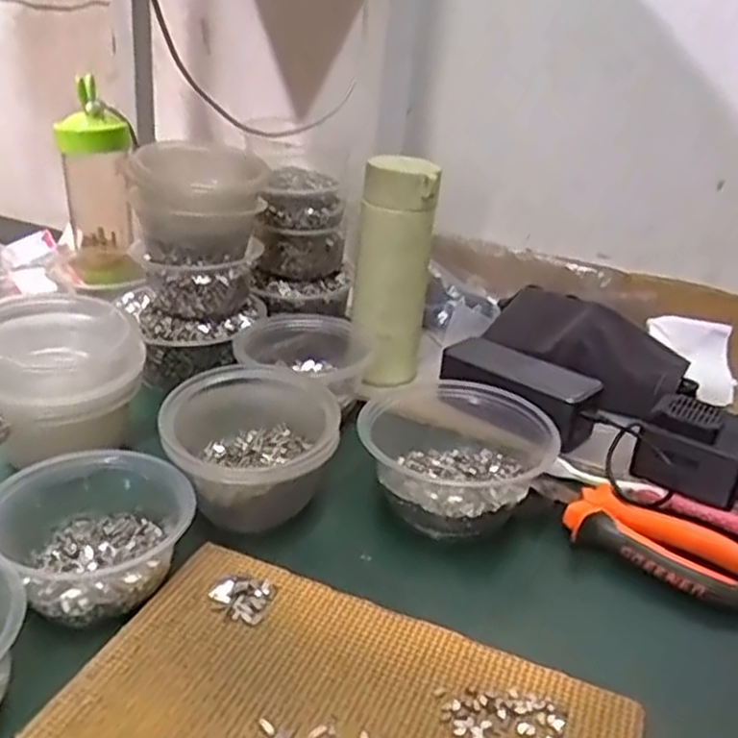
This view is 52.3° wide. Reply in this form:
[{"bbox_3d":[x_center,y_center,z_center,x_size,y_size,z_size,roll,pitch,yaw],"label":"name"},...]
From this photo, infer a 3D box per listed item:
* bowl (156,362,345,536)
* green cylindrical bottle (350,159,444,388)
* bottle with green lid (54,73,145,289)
[{"bbox_3d":[-0.080,0.054,0.515,0.114,0.070,0.105,4,27,-2],"label":"bowl"},{"bbox_3d":[0.020,-0.081,0.663,0.062,0.195,0.054,8,27,4],"label":"green cylindrical bottle"},{"bbox_3d":[-0.291,-0.193,0.812,0.075,0.202,0.073,-10,31,-28],"label":"bottle with green lid"}]

